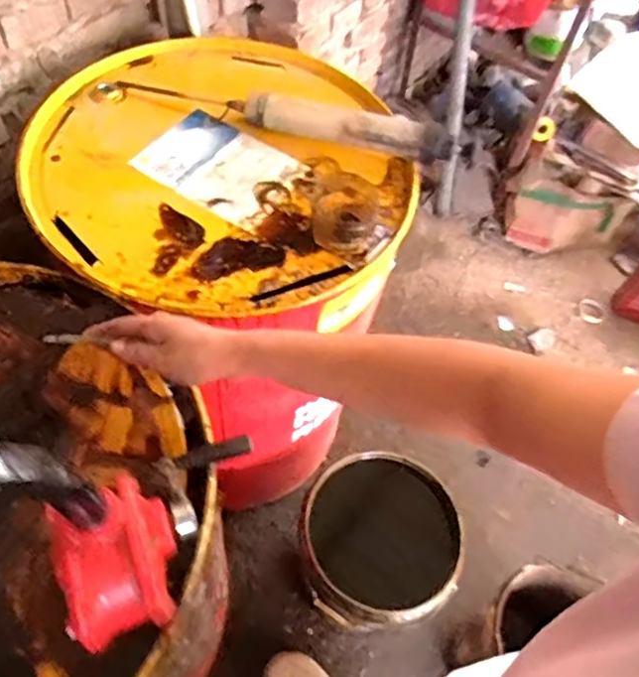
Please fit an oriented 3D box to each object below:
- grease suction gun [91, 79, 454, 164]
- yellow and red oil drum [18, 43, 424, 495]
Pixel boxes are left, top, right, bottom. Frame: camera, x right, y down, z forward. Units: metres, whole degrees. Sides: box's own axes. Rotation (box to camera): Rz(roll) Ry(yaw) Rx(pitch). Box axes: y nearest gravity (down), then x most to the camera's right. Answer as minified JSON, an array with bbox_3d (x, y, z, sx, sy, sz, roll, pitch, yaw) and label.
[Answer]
[{"bbox_3d":[0.034,-0.320,0.881,0.340,0.040,0.048,13,58,3],"label":"grease suction gun"},{"bbox_3d":[-0.154,-0.037,1.212,0.559,0.934,0.536,2,58,-3],"label":"yellow and red oil drum"}]

